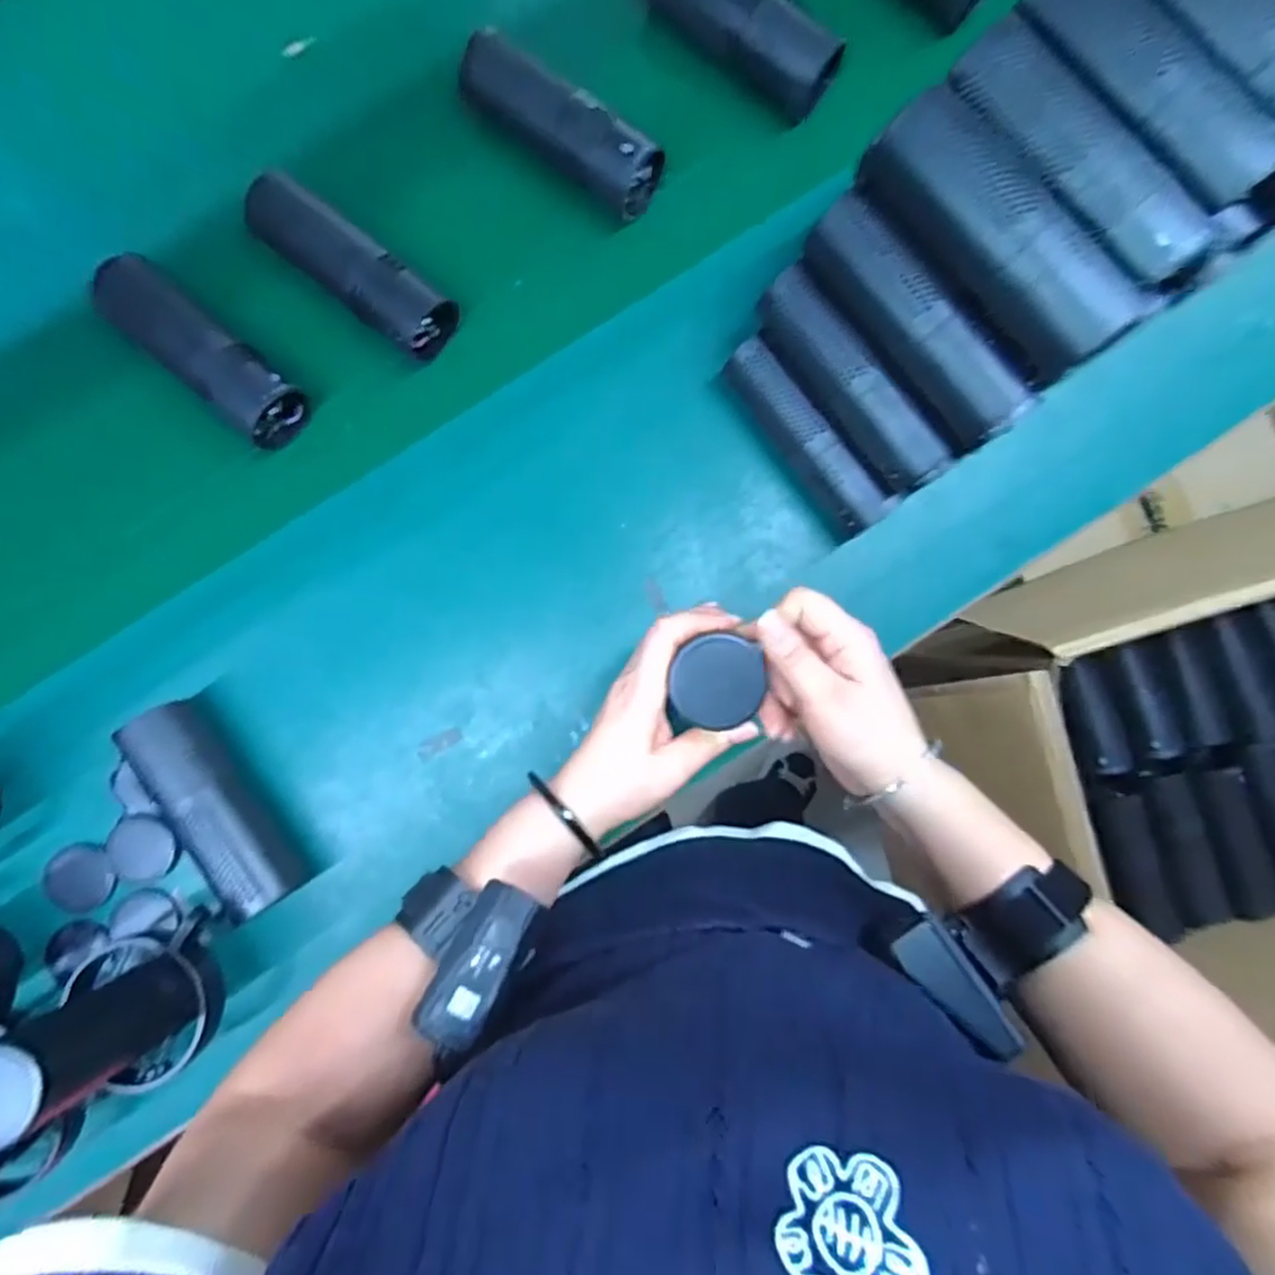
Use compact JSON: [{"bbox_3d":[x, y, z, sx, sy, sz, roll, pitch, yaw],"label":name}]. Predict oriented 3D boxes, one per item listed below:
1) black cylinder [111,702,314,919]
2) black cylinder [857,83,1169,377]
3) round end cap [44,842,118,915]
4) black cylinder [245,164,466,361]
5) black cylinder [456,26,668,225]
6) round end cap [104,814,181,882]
[{"bbox_3d":[-0.310,0.124,0.513,0.050,0.054,0.165,-35,89,-3],"label":"black cylinder"},{"bbox_3d":[0.192,-0.220,0.386,0.047,0.051,0.172,-40,89,-3],"label":"black cylinder"},{"bbox_3d":[-0.422,0.182,0.535,0.054,0.010,0.049,-35,89,-3],"label":"round end cap"},{"bbox_3d":[-0.221,-0.281,0.547,0.165,0.065,0.057,37,87,0],"label":"black cylinder"},{"bbox_3d":[-0.062,-0.390,0.537,0.171,0.054,0.058,33,87,0],"label":"black cylinder"},{"bbox_3d":[-0.375,0.160,0.531,0.047,0.007,0.048,0,87,-1],"label":"round end cap"}]

